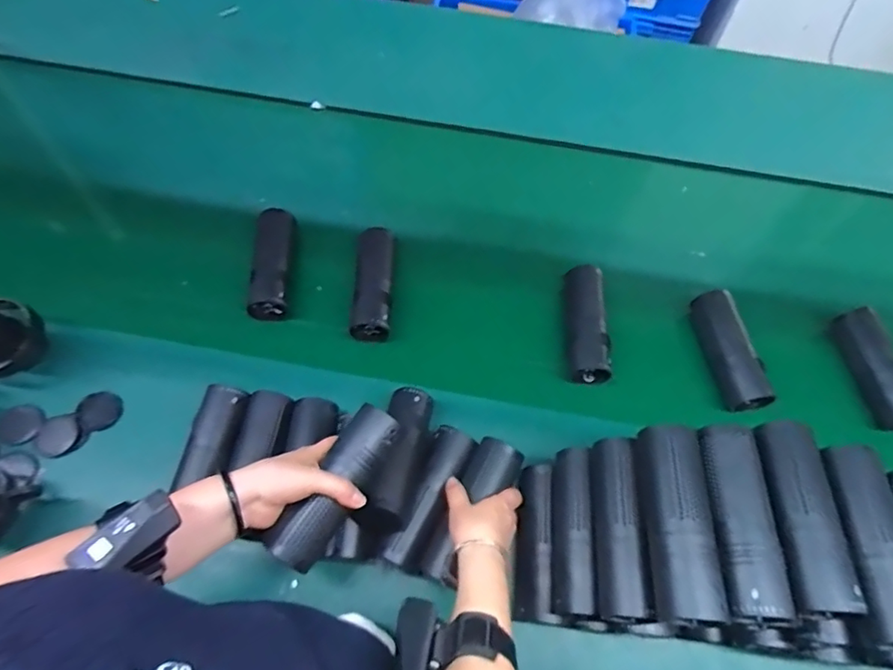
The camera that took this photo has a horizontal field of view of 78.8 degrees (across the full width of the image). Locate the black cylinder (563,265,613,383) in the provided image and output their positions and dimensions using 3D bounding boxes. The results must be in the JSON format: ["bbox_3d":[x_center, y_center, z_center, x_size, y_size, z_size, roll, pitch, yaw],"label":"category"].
[{"bbox_3d":[0.194,-0.019,0.749,0.058,0.044,0.166,4,61,0],"label":"black cylinder"}]

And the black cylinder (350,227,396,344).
[{"bbox_3d":[-0.100,-0.070,0.756,0.055,0.051,0.156,2,61,-1],"label":"black cylinder"}]

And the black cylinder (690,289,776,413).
[{"bbox_3d":[0.379,0.017,0.728,0.057,0.054,0.169,1,62,-2],"label":"black cylinder"}]

